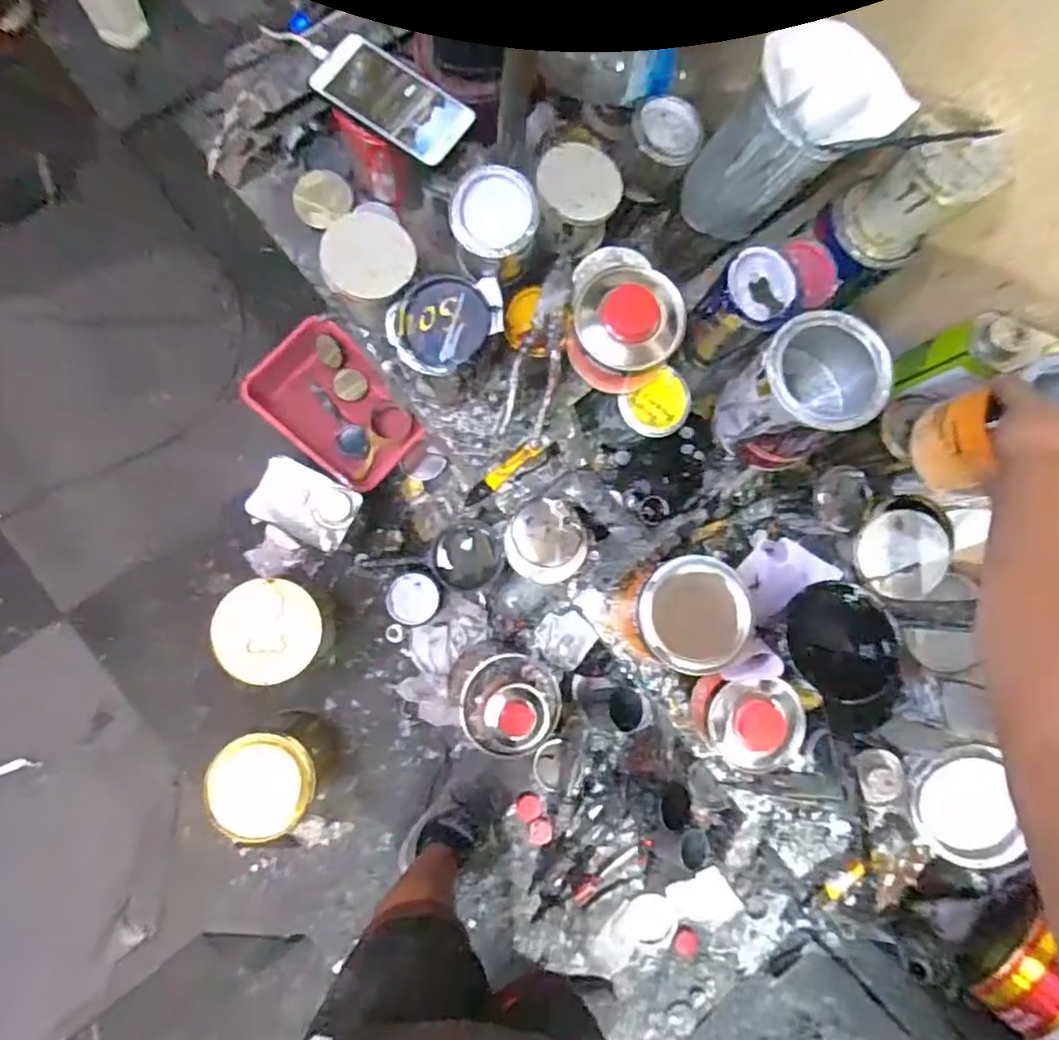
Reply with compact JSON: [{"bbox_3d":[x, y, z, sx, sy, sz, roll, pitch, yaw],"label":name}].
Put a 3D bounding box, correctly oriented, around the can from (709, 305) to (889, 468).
[{"bbox_3d":[0.252,-0.120,0.587,0.109,0.140,0.112,1,81,-7],"label":"can"}]

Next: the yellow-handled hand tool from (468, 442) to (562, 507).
[{"bbox_3d":[-0.022,-0.054,0.700,0.121,0.022,0.025,-34,88,-17],"label":"yellow-handled hand tool"}]

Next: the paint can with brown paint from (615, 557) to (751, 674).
[{"bbox_3d":[0.152,0.098,0.646,0.099,0.137,0.099,1,81,-7],"label":"paint can with brown paint"}]

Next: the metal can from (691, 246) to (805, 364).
[{"bbox_3d":[0.195,-0.193,0.602,0.070,0.121,0.067,1,81,-7],"label":"metal can"}]

